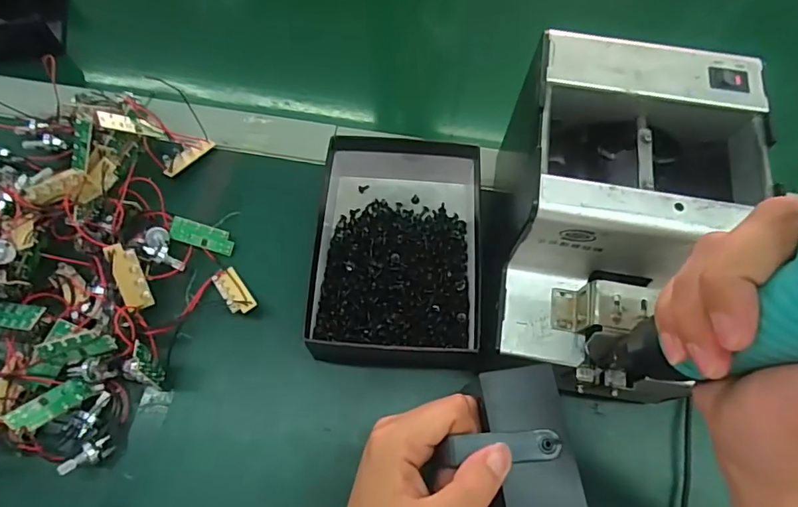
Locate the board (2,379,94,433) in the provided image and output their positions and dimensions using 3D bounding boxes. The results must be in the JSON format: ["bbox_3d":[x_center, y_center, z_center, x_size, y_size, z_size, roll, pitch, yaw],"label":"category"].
[{"bbox_3d":[-0.215,0.093,0.306,0.005,0.049,0.015,-39,90,24],"label":"board"}]

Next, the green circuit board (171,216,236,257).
[{"bbox_3d":[-0.150,-0.013,0.380,0.048,0.004,0.019,21,67,-7],"label":"green circuit board"}]

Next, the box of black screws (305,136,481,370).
[{"bbox_3d":[0.001,-0.007,0.368,0.119,0.045,0.173,5,66,1],"label":"box of black screws"}]

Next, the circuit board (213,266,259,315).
[{"bbox_3d":[-0.121,0.026,0.362,0.018,0.008,0.045,-35,52,-15],"label":"circuit board"}]

